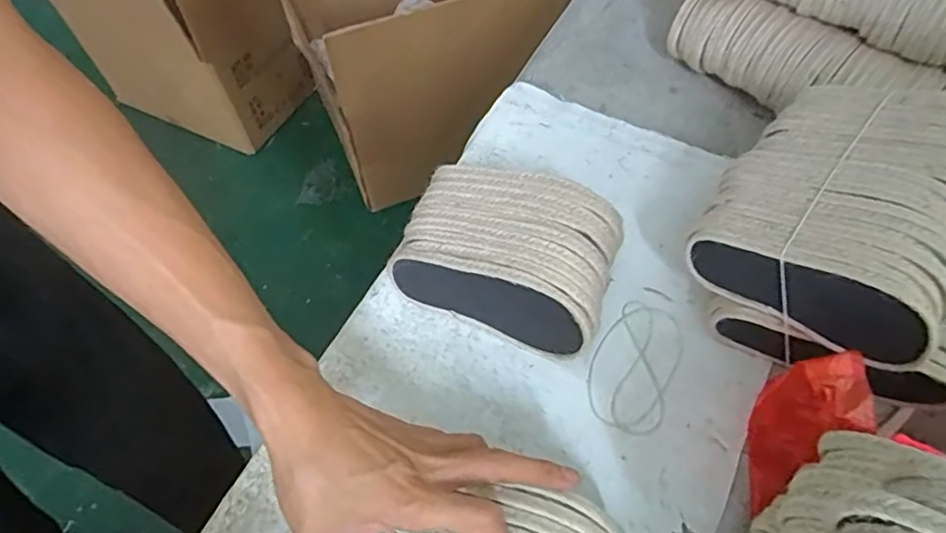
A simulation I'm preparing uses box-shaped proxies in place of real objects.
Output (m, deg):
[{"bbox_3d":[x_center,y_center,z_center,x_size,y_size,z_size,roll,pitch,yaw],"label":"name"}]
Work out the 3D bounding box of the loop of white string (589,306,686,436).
[{"bbox_3d":[0.128,0.077,0.488,0.062,0.006,0.110,19,60,15],"label":"loop of white string"}]

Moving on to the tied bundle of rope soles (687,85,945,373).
[{"bbox_3d":[0.277,-0.043,0.448,0.173,0.078,0.203,21,65,41],"label":"tied bundle of rope soles"}]

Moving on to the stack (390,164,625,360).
[{"bbox_3d":[0.030,-0.013,0.508,0.174,0.073,0.117,21,61,16],"label":"stack"}]

